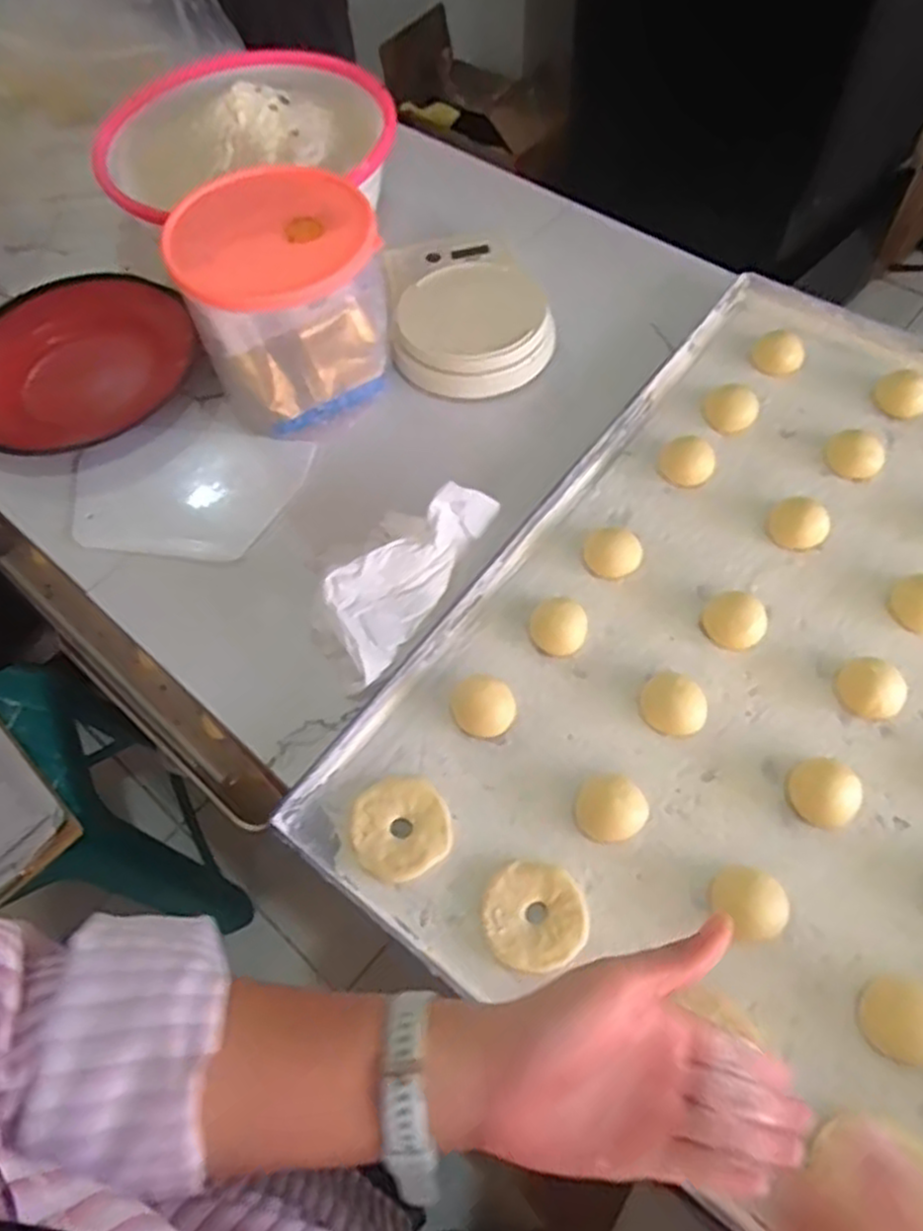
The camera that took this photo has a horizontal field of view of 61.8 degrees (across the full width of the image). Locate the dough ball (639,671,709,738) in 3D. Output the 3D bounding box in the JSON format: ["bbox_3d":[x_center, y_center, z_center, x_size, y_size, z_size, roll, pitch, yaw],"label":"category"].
[{"bbox_3d":[0.137,0.058,0.496,0.041,0.023,0.035,22,64,16],"label":"dough ball"}]

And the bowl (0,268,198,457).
[{"bbox_3d":[-0.343,-0.232,0.687,0.211,0.054,0.212,-22,61,-9],"label":"bowl"}]

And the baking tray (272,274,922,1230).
[{"bbox_3d":[0.231,0.018,0.516,0.408,0.024,0.603,32,67,20],"label":"baking tray"}]

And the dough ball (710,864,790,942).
[{"bbox_3d":[0.163,0.163,0.438,0.035,0.024,0.041,-31,63,-13],"label":"dough ball"}]

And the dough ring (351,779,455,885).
[{"bbox_3d":[-0.037,0.130,0.472,0.059,0.012,0.059,-2,60,3],"label":"dough ring"}]

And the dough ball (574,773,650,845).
[{"bbox_3d":[0.090,0.119,0.468,0.039,0.029,0.035,36,69,22],"label":"dough ball"}]

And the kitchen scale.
[{"bbox_3d":[0.003,-0.271,0.676,0.133,0.042,0.184,-9,60,-1],"label":"kitchen scale"}]

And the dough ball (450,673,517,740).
[{"bbox_3d":[0.014,0.059,0.502,0.041,0.021,0.039,-2,60,3],"label":"dough ball"}]

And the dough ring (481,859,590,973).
[{"bbox_3d":[0.042,0.173,0.444,0.058,0.011,0.058,-2,60,3],"label":"dough ring"}]

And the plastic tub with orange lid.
[{"bbox_3d":[-0.140,-0.246,0.609,0.137,0.146,0.142,-2,60,3],"label":"plastic tub with orange lid"}]

